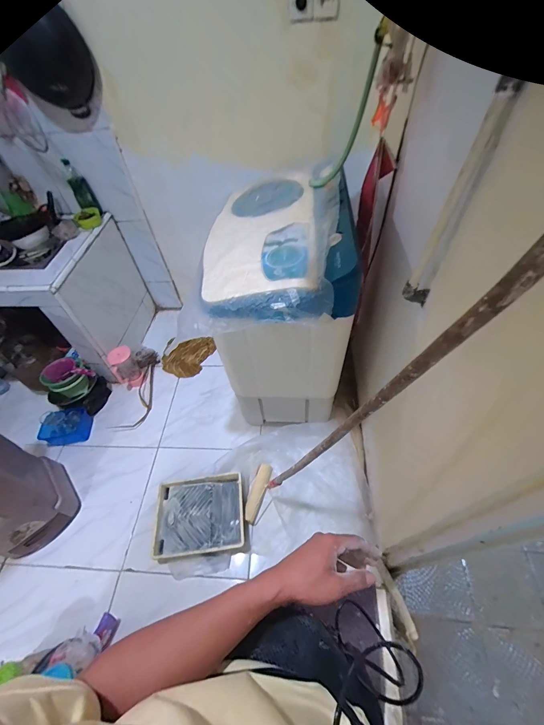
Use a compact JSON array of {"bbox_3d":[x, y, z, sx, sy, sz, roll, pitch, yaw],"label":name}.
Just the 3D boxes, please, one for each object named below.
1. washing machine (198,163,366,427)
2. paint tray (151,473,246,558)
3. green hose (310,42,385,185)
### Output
[{"bbox_3d":[0.036,-0.212,1.287,0.489,0.824,0.762,0,50,6],"label":"washing machine"},{"bbox_3d":[-0.296,0.628,1.246,0.360,0.057,0.277,-8,50,-1],"label":"paint tray"},{"bbox_3d":[0.221,-0.687,0.940,0.051,0.450,0.094,-29,87,-17],"label":"green hose"}]

